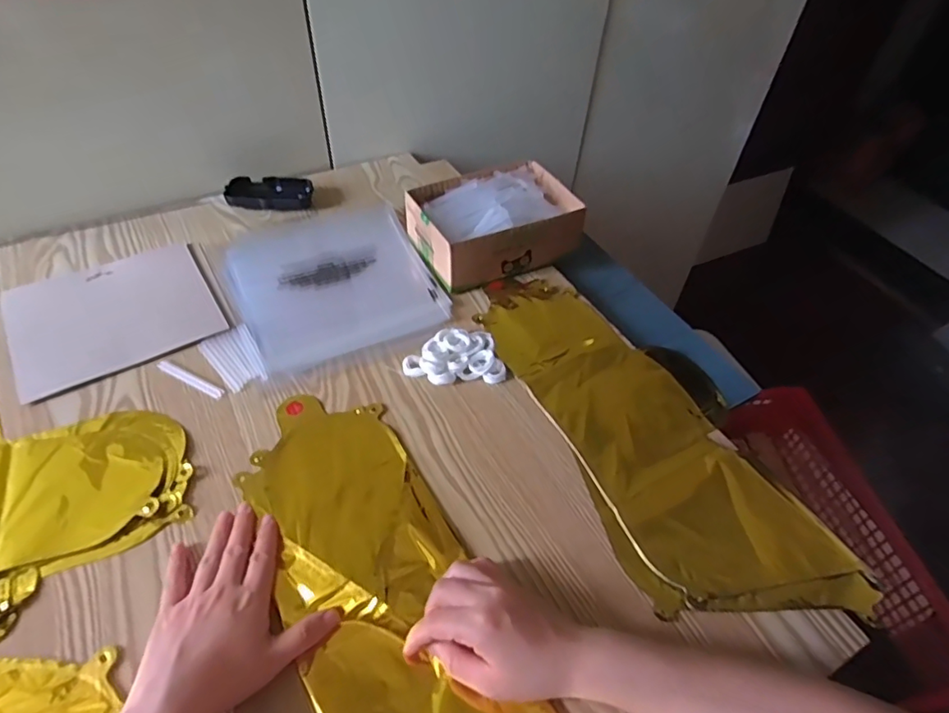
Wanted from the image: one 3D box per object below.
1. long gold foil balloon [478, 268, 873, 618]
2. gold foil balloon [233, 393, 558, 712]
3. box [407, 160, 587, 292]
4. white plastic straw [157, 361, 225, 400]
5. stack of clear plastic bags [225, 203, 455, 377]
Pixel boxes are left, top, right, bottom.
[{"bbox_3d":[0.144,0.066,0.522,0.165,0.006,0.415,-23,54,-22],"label":"long gold foil balloon"},{"bbox_3d":[-0.059,0.192,0.410,0.136,0.014,0.423,-22,52,-22],"label":"gold foil balloon"},{"bbox_3d":[0.022,-0.162,0.665,0.179,0.069,0.129,-21,53,-20],"label":"box"},{"bbox_3d":[-0.275,0.021,0.533,0.081,0.004,0.012,24,51,16],"label":"white plastic straw"},{"bbox_3d":[-0.169,-0.098,0.658,0.215,0.008,0.248,-18,53,-19],"label":"stack of clear plastic bags"}]

